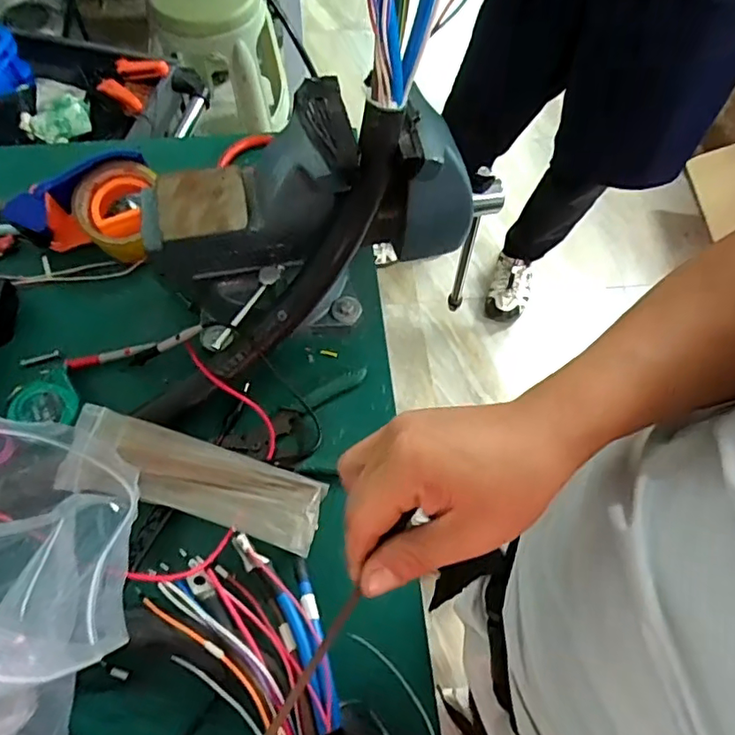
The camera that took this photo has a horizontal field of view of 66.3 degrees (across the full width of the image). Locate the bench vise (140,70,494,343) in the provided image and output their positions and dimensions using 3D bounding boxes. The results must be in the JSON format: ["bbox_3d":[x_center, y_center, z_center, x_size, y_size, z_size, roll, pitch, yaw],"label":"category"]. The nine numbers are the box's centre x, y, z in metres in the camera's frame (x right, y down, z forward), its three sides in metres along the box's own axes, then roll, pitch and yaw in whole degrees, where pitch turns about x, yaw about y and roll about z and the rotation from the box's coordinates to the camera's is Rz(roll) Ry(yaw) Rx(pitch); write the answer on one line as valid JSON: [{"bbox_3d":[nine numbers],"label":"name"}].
[{"bbox_3d":[-0.038,-0.142,0.529,0.314,0.201,0.139,-20,67,-12],"label":"bench vise"}]

